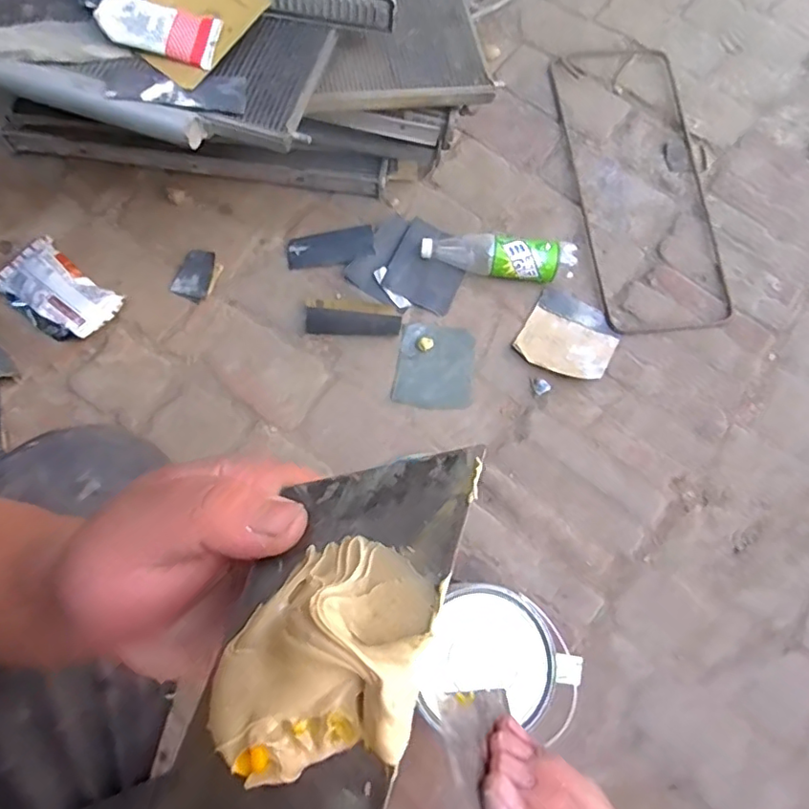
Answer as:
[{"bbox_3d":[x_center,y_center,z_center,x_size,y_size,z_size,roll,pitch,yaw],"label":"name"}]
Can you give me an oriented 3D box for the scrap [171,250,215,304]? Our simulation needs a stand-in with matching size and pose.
[{"bbox_3d":[-0.320,-0.198,0.884,0.054,0.018,0.079,19,73,4],"label":"scrap"}]

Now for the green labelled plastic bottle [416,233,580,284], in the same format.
[{"bbox_3d":[0.144,-0.227,0.891,0.234,0.058,0.060,8,73,0],"label":"green labelled plastic bottle"}]

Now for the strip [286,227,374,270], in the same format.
[{"bbox_3d":[-0.116,-0.244,0.905,0.136,0.008,0.058,-7,76,9],"label":"strip"}]

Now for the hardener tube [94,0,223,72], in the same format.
[{"bbox_3d":[-0.261,-0.398,0.614,0.128,0.010,0.050,16,100,0],"label":"hardener tube"}]

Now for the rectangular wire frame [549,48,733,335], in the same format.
[{"bbox_3d":[0.388,-0.373,0.959,0.211,0.009,0.546,-5,73,-3],"label":"rectangular wire frame"}]

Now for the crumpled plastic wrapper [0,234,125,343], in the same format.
[{"bbox_3d":[-0.511,-0.165,0.849,0.185,0.046,0.109,37,75,9],"label":"crumpled plastic wrapper"}]

